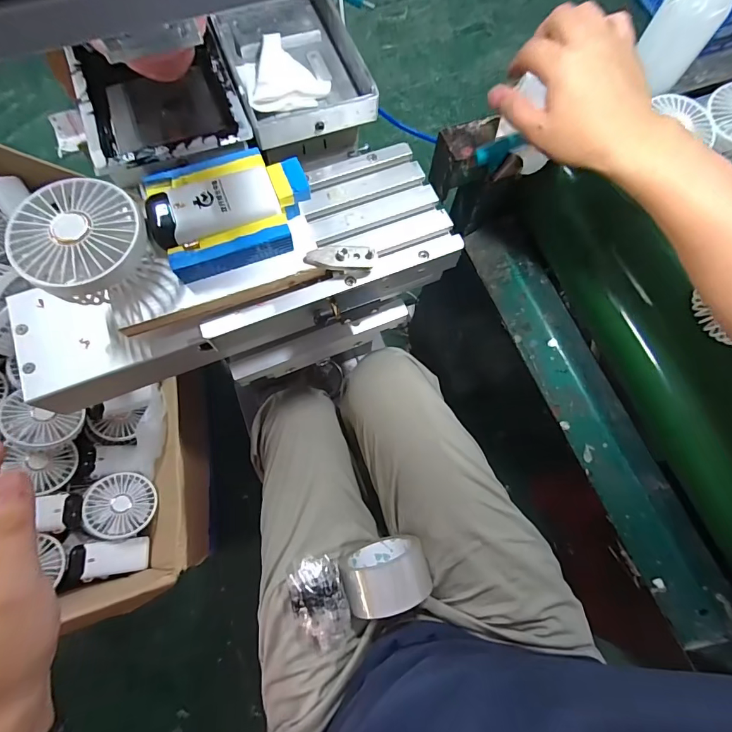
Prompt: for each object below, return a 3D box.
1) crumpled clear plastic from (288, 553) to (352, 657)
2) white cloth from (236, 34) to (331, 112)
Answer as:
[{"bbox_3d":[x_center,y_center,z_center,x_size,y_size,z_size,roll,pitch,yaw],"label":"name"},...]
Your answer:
[{"bbox_3d":[-0.049,0.254,0.426,0.056,0.033,0.094,-14,73,-5],"label":"crumpled clear plastic"},{"bbox_3d":[-0.081,-0.262,0.356,0.070,0.019,0.083,-26,75,-9],"label":"white cloth"}]

